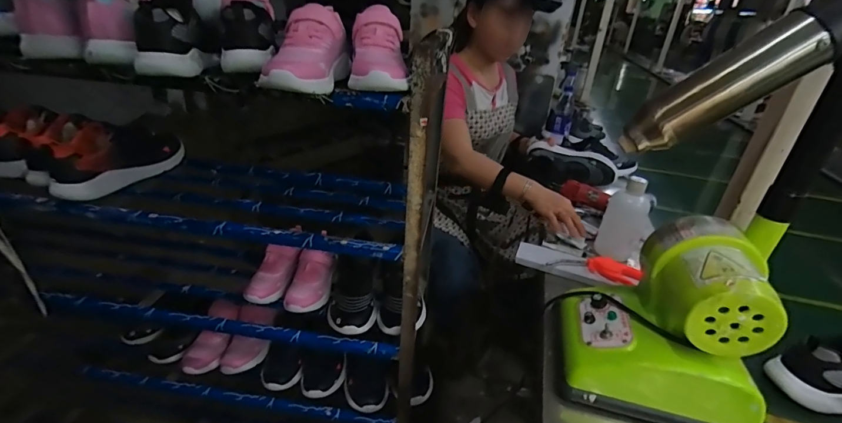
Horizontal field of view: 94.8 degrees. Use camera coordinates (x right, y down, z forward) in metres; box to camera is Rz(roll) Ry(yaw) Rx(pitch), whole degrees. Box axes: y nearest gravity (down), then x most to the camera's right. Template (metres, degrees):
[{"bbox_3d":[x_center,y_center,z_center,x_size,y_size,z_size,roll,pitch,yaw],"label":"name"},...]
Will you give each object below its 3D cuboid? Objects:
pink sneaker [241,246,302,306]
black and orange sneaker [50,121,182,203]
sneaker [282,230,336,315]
[{"bbox_3d":[-0.329,0.140,0.856,0.067,0.073,0.158,19,32,28],"label":"pink sneaker"},{"bbox_3d":[-0.597,-0.112,0.773,0.074,0.108,0.246,8,28,11],"label":"black and orange sneaker"},{"bbox_3d":[-0.242,0.141,0.851,0.079,0.092,0.153,4,28,3],"label":"sneaker"}]

